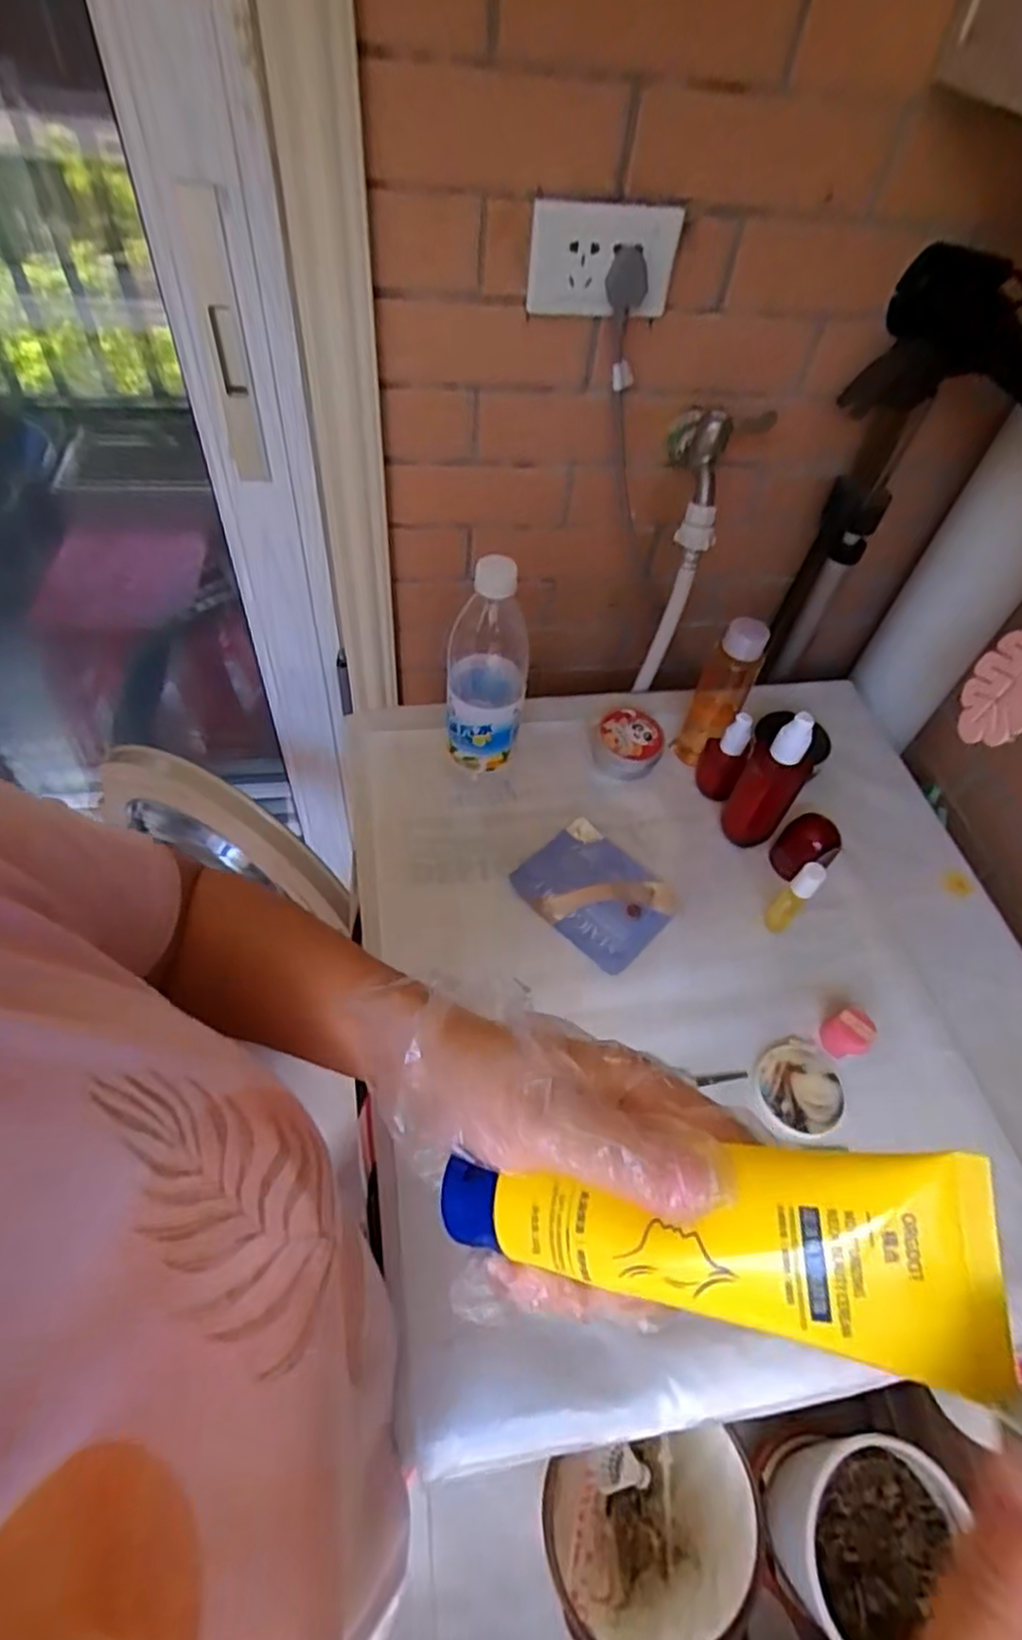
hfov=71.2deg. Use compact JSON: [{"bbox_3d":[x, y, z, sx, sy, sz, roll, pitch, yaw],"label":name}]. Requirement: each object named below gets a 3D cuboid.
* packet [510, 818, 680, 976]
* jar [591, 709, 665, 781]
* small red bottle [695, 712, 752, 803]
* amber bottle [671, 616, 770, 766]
[{"bbox_3d":[0.076,0.063,0.631,0.124,0.008,0.102,38,59,21],"label":"packet"},{"bbox_3d":[0.118,-0.077,0.724,0.066,0.035,0.066,3,54,-3],"label":"jar"},{"bbox_3d":[0.202,-0.054,0.677,0.041,0.101,0.037,21,55,10],"label":"small red bottle"},{"bbox_3d":[0.201,-0.123,0.679,0.047,0.151,0.042,25,55,13],"label":"amber bottle"}]

